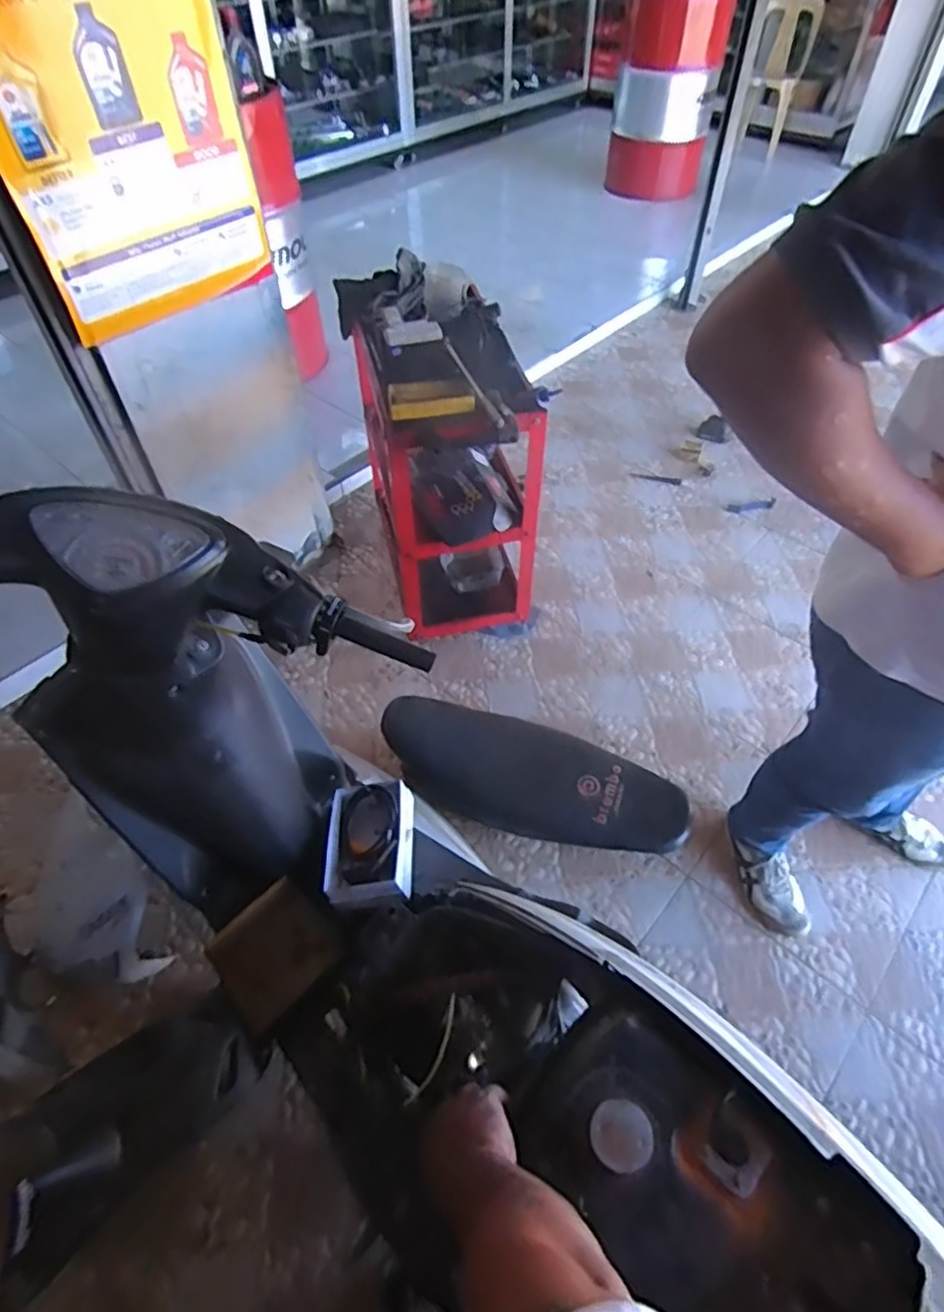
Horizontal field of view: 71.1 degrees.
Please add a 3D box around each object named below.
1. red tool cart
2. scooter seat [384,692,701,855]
[{"bbox_3d":[-0.084,-0.501,1.793,0.375,0.762,0.683,-11,52,-8],"label":"red tool cart"},{"bbox_3d":[0.123,0.297,1.559,0.726,0.226,0.200,18,53,9],"label":"scooter seat"}]

